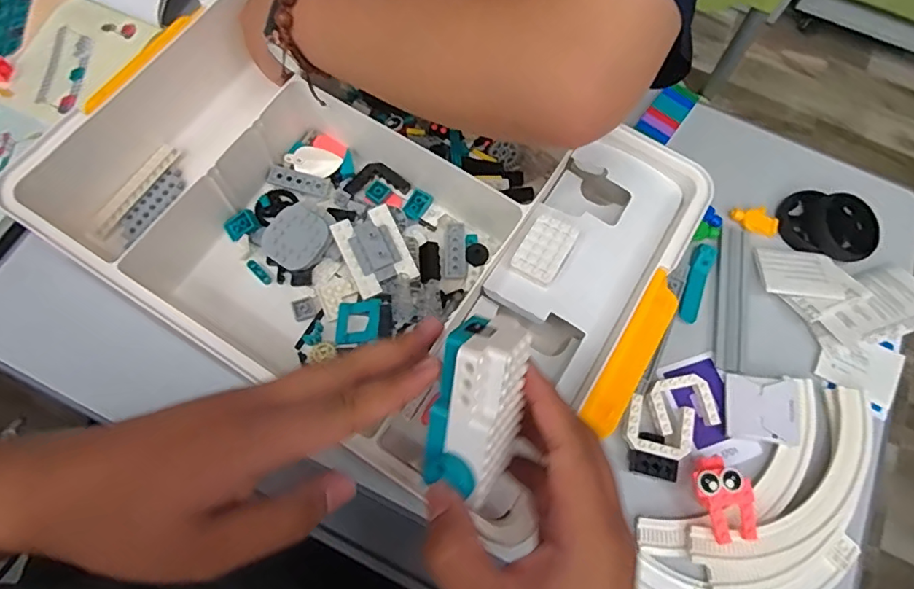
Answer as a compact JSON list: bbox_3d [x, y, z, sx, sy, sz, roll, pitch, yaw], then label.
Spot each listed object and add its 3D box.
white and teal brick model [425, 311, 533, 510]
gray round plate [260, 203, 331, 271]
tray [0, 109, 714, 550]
[{"bbox_3d":[0.010,0.051,0.242,0.040,0.030,0.084,10,101,1],"label":"white and teal brick model"},{"bbox_3d":[-0.128,-0.045,0.418,0.048,0.007,0.047,37,82,15],"label":"gray round plate"},{"bbox_3d":[-0.062,-0.060,0.413,0.439,0.073,0.299,31,72,8],"label":"tray"}]

